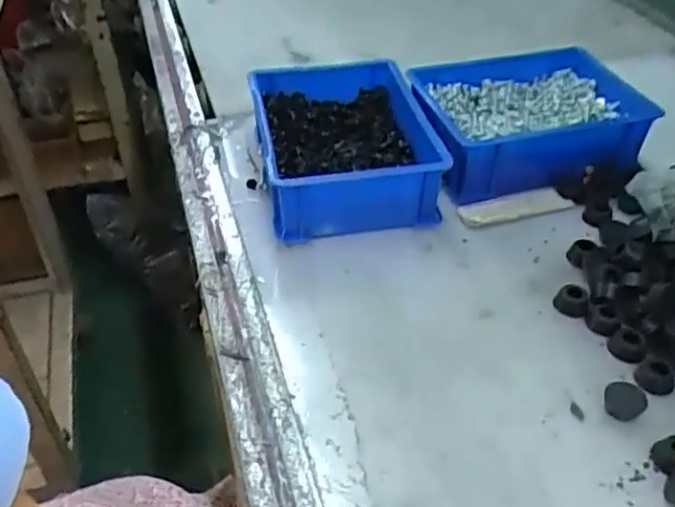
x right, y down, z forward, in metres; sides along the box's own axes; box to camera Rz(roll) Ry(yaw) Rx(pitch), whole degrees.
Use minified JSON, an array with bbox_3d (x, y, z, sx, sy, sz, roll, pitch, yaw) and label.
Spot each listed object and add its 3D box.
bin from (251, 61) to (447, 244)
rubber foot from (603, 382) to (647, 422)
[{"bbox_3d":[0.001,-0.107,0.597,0.140,0.084,0.206,-7,42,-7],"label":"bin"},{"bbox_3d":[0.183,0.094,0.415,0.025,0.010,0.024,-1,41,1],"label":"rubber foot"}]

